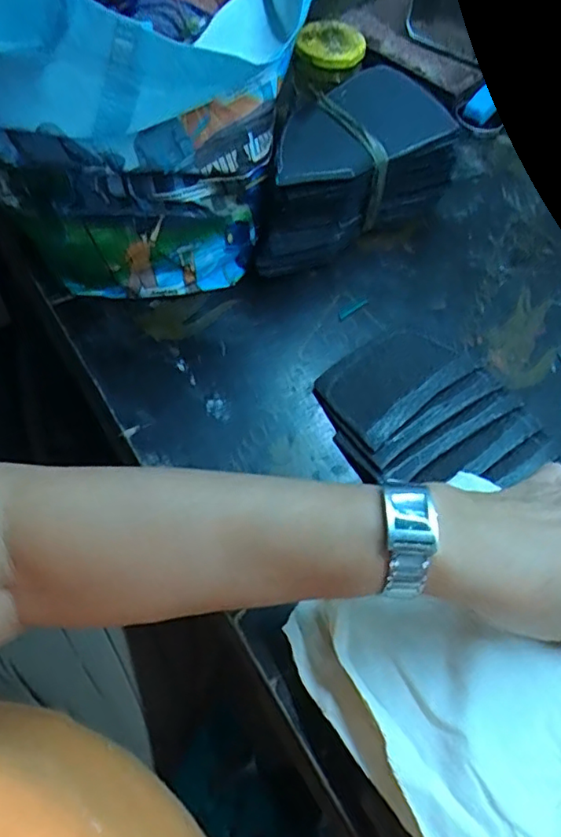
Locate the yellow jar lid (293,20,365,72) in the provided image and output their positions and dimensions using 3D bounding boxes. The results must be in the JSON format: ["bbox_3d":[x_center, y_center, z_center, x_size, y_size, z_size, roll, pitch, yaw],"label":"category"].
[{"bbox_3d":[0.039,-0.301,0.475,0.053,0.011,0.049,2,68,-6],"label":"yellow jar lid"}]

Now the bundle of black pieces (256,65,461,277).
[{"bbox_3d":[0.043,-0.199,0.481,0.177,0.094,0.092,-28,64,-19],"label":"bundle of black pieces"}]

